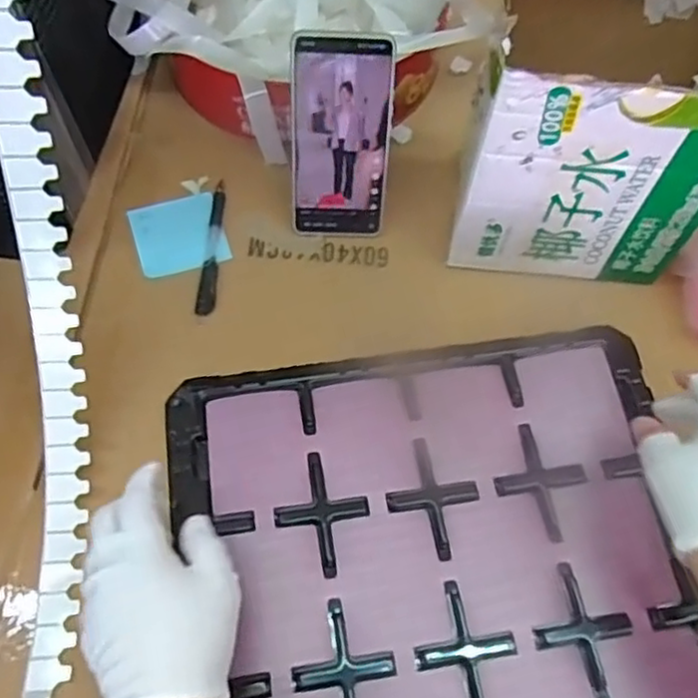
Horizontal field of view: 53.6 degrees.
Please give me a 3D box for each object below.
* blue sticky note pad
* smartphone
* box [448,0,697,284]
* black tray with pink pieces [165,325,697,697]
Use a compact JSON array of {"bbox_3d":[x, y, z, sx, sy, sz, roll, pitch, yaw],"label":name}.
[{"bbox_3d":[-0.148,-0.101,0.600,0.076,0.004,0.078,-17,64,-10],"label":"blue sticky note pad"},{"bbox_3d":[-0.006,-0.166,0.556,0.079,0.164,0.010,3,39,0],"label":"smartphone"},{"bbox_3d":[0.191,-0.169,0.538,0.180,0.201,0.146,8,63,3],"label":"box"},{"bbox_3d":[0.062,0.152,0.478,0.340,0.017,0.330,-7,63,-5],"label":"black tray with pink pieces"}]

